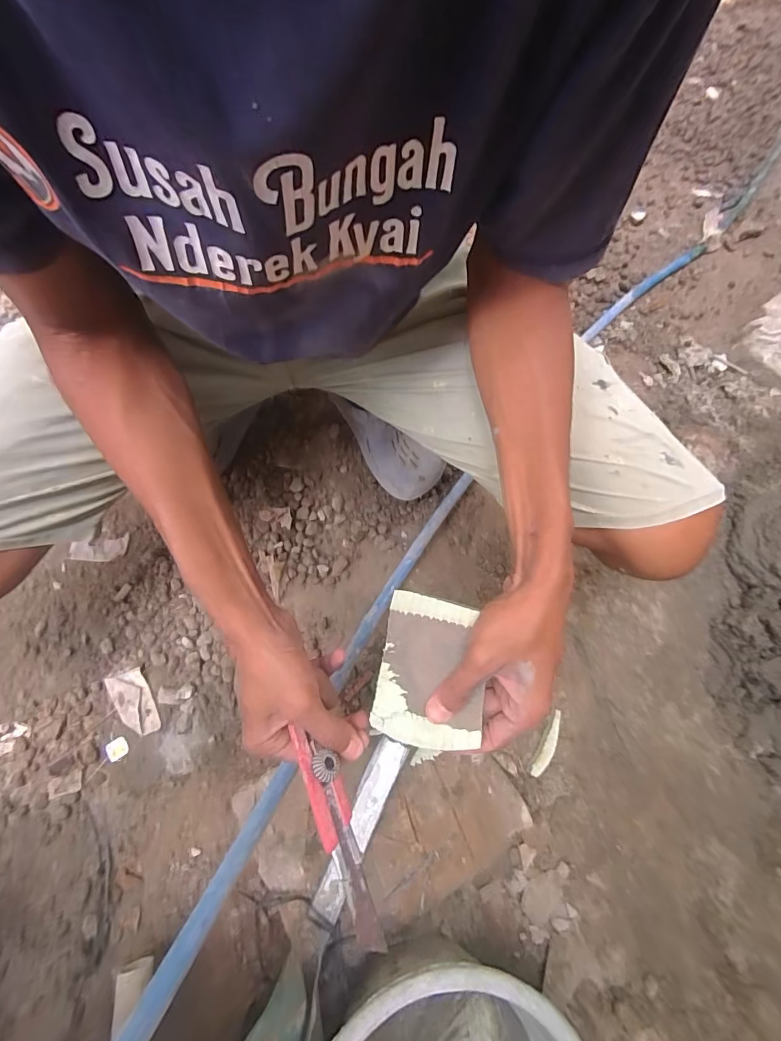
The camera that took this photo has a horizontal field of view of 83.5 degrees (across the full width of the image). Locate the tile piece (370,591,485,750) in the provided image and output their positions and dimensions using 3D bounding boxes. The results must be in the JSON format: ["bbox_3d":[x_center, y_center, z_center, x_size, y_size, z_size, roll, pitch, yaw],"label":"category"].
[{"bbox_3d":[0.032,0.116,0.342,0.078,0.016,0.109,11,71,1],"label":"tile piece"}]

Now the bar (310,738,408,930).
[{"bbox_3d":[-0.033,0.313,0.449,0.031,0.020,0.172,25,74,6],"label":"bar"}]

